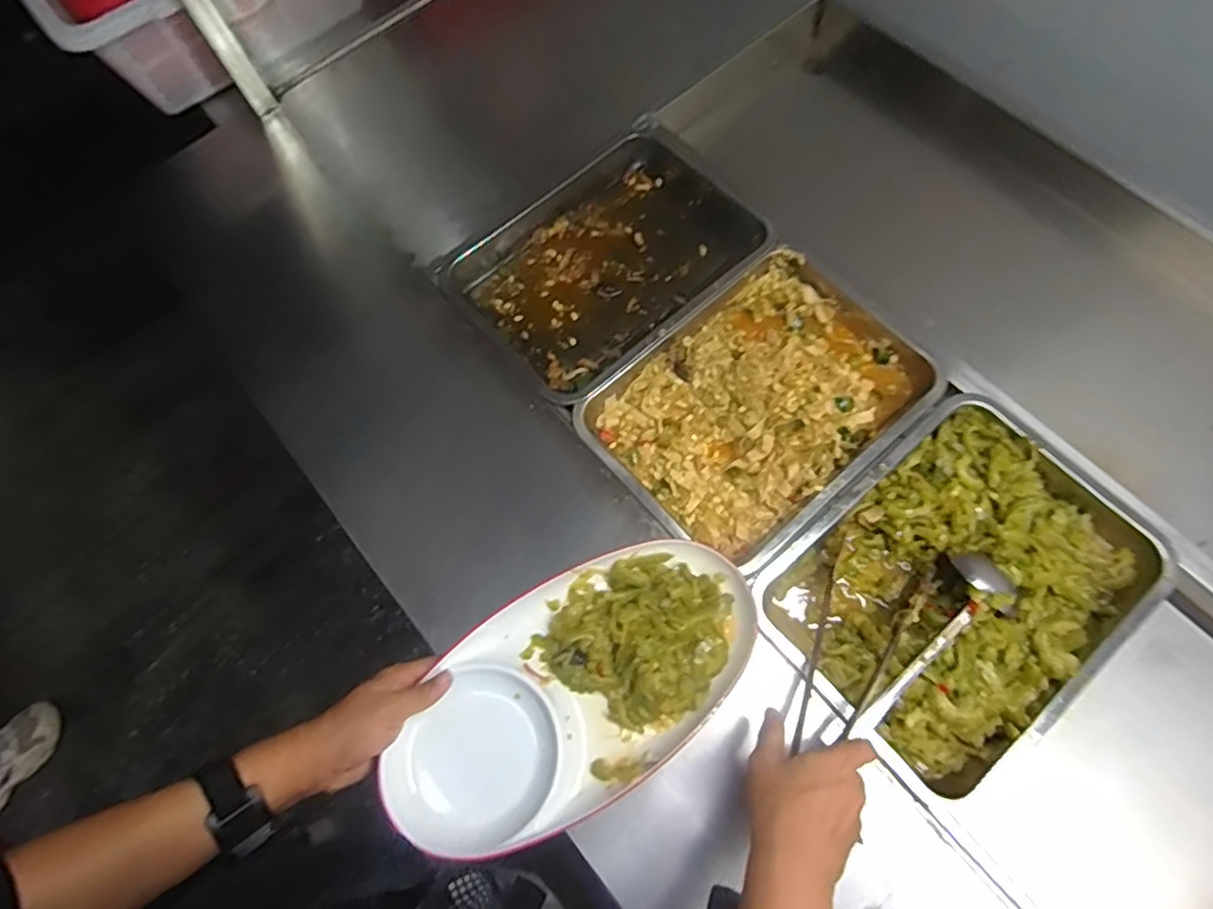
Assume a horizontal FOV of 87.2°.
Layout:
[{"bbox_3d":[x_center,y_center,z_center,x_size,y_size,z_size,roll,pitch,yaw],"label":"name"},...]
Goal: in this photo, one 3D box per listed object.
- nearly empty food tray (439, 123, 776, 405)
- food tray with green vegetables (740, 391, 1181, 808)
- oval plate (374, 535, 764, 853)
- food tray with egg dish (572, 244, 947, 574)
[{"bbox_3d":[0.008,-0.241,0.791,0.362,0.052,0.259,-39,72,-11],"label":"nearly empty food tray"},{"bbox_3d":[0.343,0.124,0.628,0.346,0.061,0.258,-40,72,-11],"label":"food tray with green vegetables"},{"bbox_3d":[-0.021,0.195,0.550,0.334,0.061,0.176,-31,71,-9],"label":"oval plate"},{"bbox_3d":[0.171,-0.060,0.709,0.354,0.055,0.254,-40,72,-11],"label":"food tray with egg dish"}]

